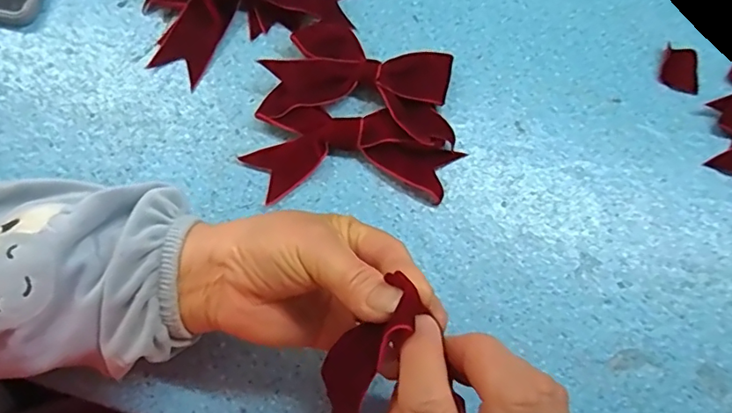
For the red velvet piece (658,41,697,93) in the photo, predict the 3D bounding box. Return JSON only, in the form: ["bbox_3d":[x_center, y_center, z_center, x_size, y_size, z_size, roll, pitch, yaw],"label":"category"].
[{"bbox_3d":[0.234,-0.103,0.394,0.028,0.004,0.036,13,73,4],"label":"red velvet piece"}]

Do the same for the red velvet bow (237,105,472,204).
[{"bbox_3d":[-0.009,-0.037,0.361,0.139,0.017,0.060,0,72,0],"label":"red velvet bow"}]

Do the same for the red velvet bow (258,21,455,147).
[{"bbox_3d":[-0.001,-0.089,0.377,0.128,0.020,0.079,11,73,3],"label":"red velvet bow"}]

